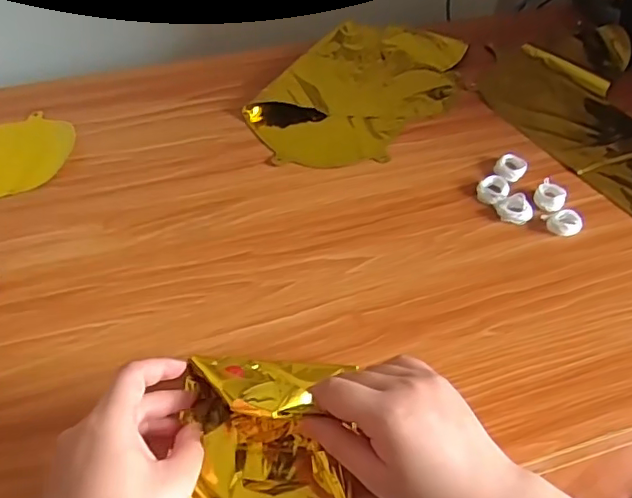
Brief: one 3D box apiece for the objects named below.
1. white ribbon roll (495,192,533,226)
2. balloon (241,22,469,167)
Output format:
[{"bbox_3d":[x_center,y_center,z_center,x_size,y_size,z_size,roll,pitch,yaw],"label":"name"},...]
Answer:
[{"bbox_3d":[0.185,-0.038,0.525,0.028,0.010,0.032,-6,51,-7],"label":"white ribbon roll"},{"bbox_3d":[0.052,-0.185,0.651,0.168,0.020,0.281,30,56,20],"label":"balloon"}]

